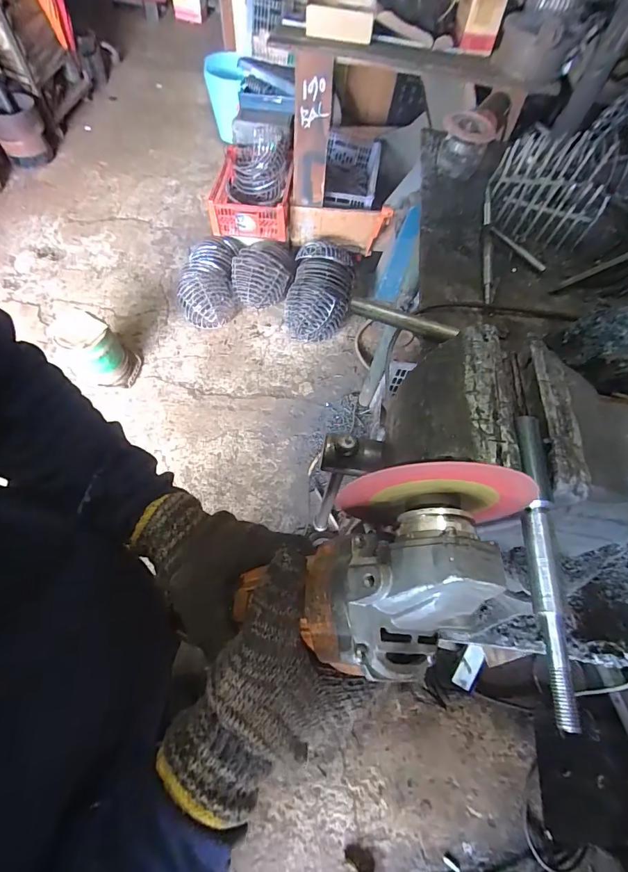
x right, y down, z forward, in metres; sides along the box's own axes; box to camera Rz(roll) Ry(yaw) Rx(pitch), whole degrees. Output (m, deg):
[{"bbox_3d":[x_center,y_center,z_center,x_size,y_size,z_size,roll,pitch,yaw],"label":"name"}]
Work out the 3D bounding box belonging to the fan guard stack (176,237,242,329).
[{"bbox_3d":[-0.447,-0.672,1.736,0.265,0.124,0.434,-2,62,-5],"label":"fan guard stack"}]

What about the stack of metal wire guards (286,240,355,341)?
[{"bbox_3d":[0.031,-0.619,1.687,0.258,0.174,0.460,8,62,1],"label":"stack of metal wire guards"}]

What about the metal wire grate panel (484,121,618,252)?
[{"bbox_3d":[0.394,-0.421,0.677,0.180,0.089,0.179,23,63,9],"label":"metal wire grate panel"}]

